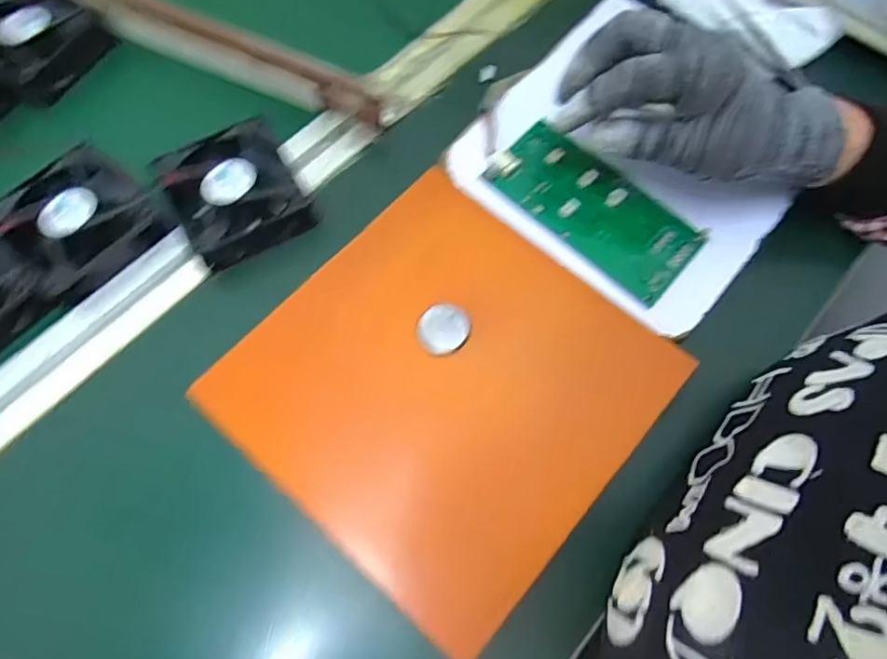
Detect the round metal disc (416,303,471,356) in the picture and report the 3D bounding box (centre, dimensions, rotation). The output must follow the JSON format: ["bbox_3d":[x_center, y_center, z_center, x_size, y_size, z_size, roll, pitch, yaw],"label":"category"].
[{"bbox_3d":[0.000,-0.001,0.320,0.031,0.009,0.028,-36,73,-12],"label":"round metal disc"}]

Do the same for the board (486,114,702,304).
[{"bbox_3d":[0.094,-0.079,0.353,0.132,0.010,0.060,40,74,14],"label":"board"}]

